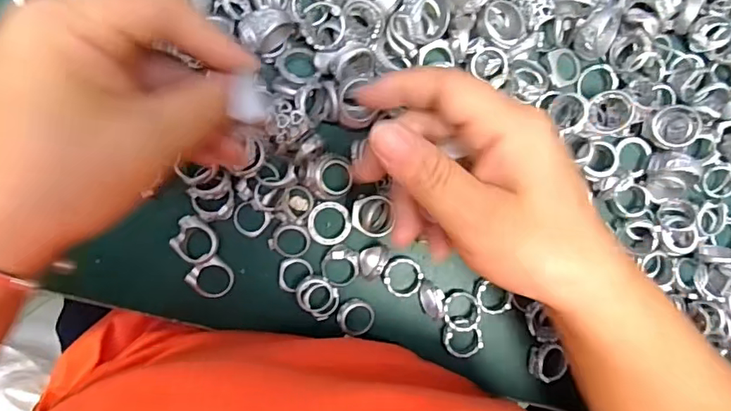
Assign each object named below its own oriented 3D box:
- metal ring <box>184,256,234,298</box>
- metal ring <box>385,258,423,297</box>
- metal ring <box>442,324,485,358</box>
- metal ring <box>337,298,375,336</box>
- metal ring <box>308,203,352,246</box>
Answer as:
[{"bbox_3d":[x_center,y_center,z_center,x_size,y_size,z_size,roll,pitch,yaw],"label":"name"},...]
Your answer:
[{"bbox_3d":[-0.088,0.042,0.293,0.024,0.006,0.022,-1,95,-6],"label":"metal ring"},{"bbox_3d":[0.023,0.043,0.306,0.023,0.004,0.022,-1,95,-6],"label":"metal ring"},{"bbox_3d":[0.060,0.084,0.311,0.024,0.008,0.020,-5,91,-6],"label":"metal ring"},{"bbox_3d":[-0.005,0.067,0.304,0.021,0.006,0.022,-1,95,-6],"label":"metal ring"},{"bbox_3d":[-0.021,0.011,0.298,0.025,0.004,0.025,-1,95,-6],"label":"metal ring"}]

